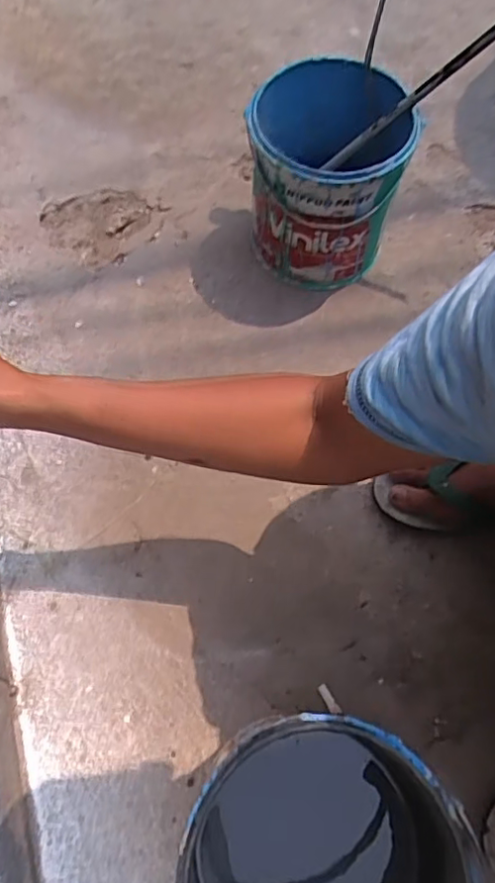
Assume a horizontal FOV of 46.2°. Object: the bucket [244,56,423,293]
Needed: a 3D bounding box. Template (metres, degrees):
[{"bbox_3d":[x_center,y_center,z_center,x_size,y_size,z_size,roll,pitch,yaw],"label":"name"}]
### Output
[{"bbox_3d":[0.093,-0.315,0.714,0.179,0.190,0.176,7,66,3],"label":"bucket"}]

